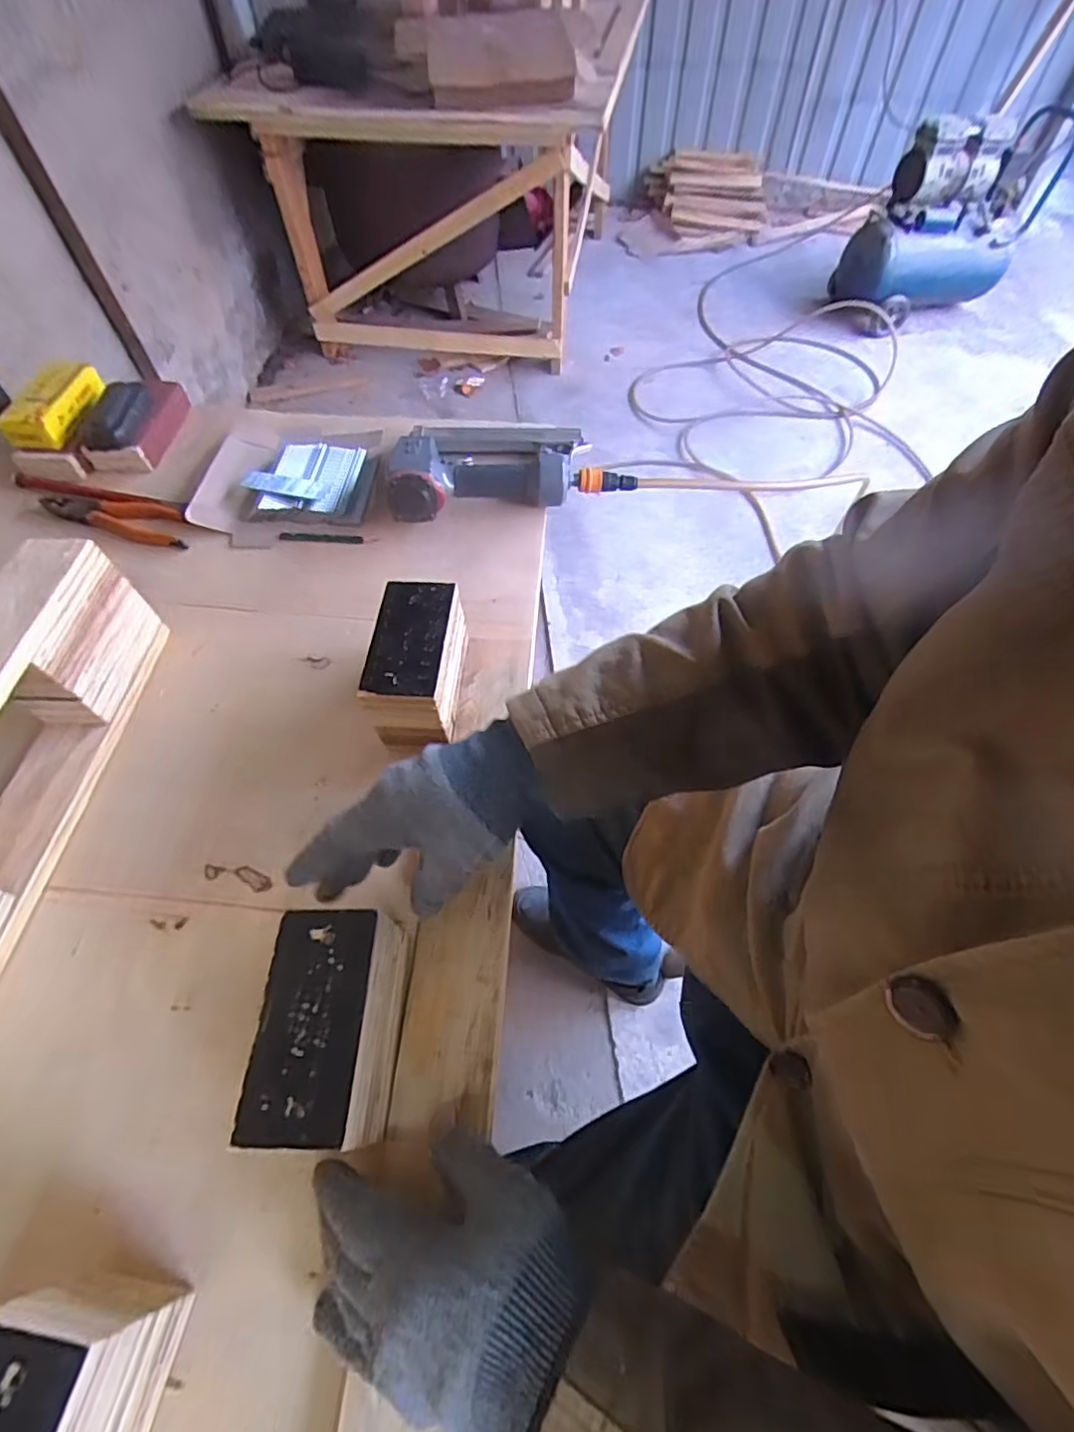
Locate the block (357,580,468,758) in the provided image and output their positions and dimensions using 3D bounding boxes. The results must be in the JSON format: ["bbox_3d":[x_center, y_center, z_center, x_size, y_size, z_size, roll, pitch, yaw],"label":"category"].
[{"bbox_3d":[-0.100,-0.043,0.517,0.067,0.087,0.123,4,58,1],"label":"block"}]

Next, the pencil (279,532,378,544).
[{"bbox_3d":[-0.229,-0.195,0.657,0.106,0.005,0.010,3,58,1],"label":"pencil"}]

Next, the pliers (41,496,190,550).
[{"bbox_3d":[-0.470,-0.224,0.669,0.184,0.012,0.047,14,58,7],"label":"pliers"}]

